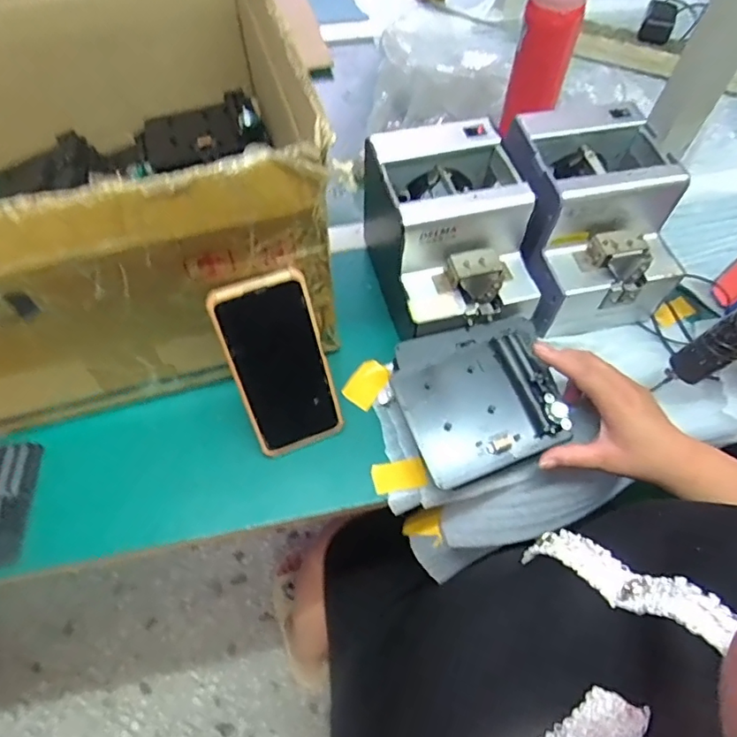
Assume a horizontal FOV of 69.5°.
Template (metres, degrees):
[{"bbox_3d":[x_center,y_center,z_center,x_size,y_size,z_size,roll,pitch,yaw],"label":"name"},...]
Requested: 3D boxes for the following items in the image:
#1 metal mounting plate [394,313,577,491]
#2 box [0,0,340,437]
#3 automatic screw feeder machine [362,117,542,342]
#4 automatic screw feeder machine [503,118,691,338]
[{"bbox_3d":[0.101,0.023,0.482,0.139,0.046,0.130,-16,61,-11],"label":"metal mounting plate"},{"bbox_3d":[-0.289,-0.194,0.506,0.424,0.228,0.415,-17,62,-11],"label":"box"},{"bbox_3d":[0.077,-0.129,0.518,0.126,0.125,0.180,-13,61,-9],"label":"automatic screw feeder machine"},{"bbox_3d":[0.215,-0.144,0.531,0.148,0.131,0.175,-9,60,-6],"label":"automatic screw feeder machine"}]

